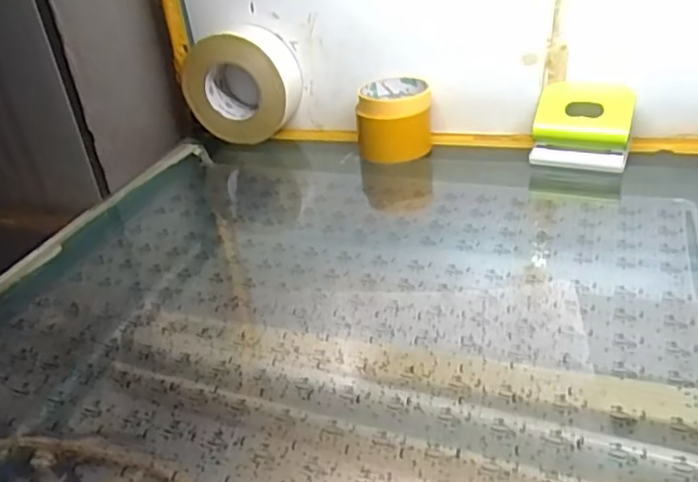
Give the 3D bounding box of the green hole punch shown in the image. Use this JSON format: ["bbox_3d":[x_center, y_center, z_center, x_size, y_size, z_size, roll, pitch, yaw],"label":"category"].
[{"bbox_3d":[0.257,-0.127,0.676,0.100,0.076,0.059,10,33,25],"label":"green hole punch"}]

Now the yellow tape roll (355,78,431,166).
[{"bbox_3d":[0.056,-0.147,0.747,0.084,0.078,0.084,-2,30,7],"label":"yellow tape roll"}]

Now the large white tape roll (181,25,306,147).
[{"bbox_3d":[-0.139,-0.202,0.804,0.141,0.129,0.062,6,32,20],"label":"large white tape roll"}]

